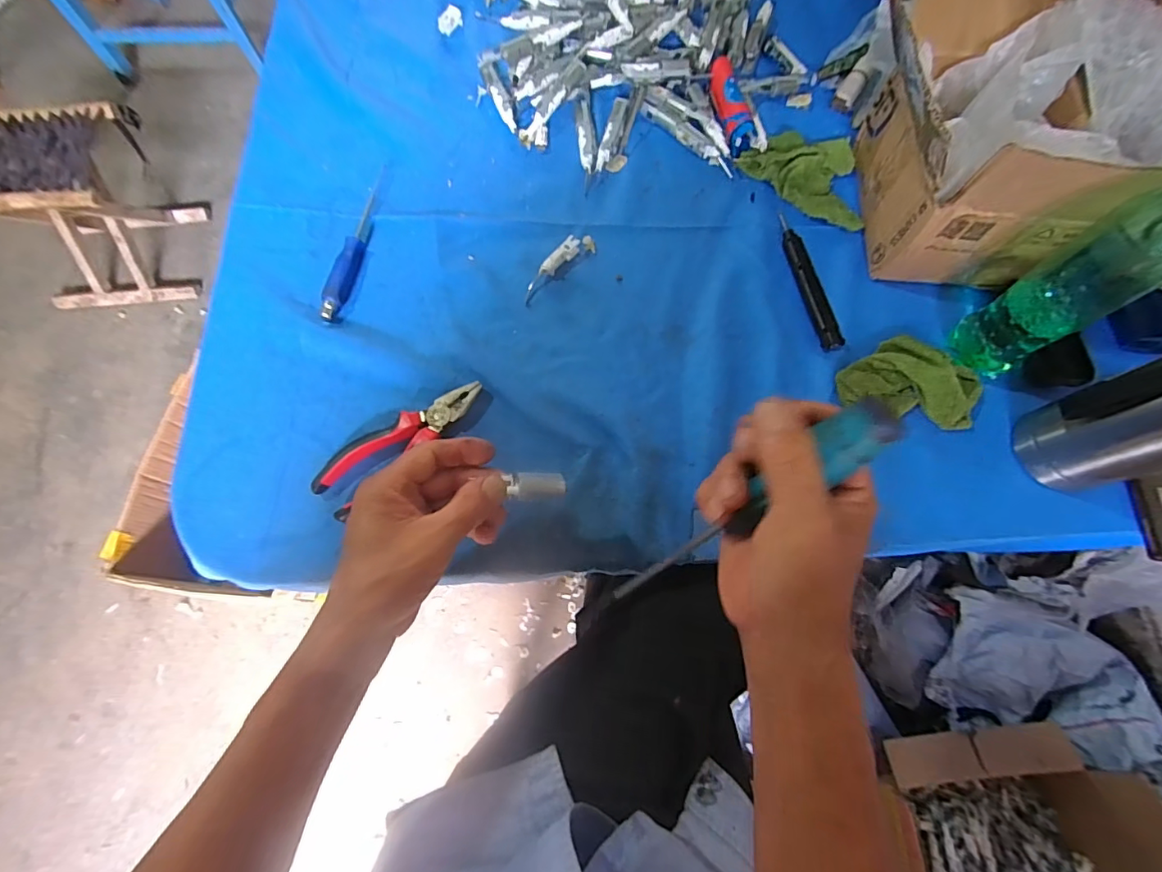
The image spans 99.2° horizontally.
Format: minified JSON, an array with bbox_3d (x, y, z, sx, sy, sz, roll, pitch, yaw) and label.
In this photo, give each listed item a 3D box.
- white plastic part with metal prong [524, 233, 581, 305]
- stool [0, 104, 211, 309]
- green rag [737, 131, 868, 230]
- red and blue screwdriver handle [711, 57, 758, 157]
[{"bbox_3d":[-0.031,-0.169,0.501,0.017,0.015,0.085,37,75,11],"label":"white plastic part with metal prong"},{"bbox_3d":[-1.100,-0.490,1.093,0.315,0.313,0.292,-8,71,-5],"label":"stool"},{"bbox_3d":[0.243,-0.293,0.547,0.127,0.020,0.127,6,71,1],"label":"green rag"},{"bbox_3d":[0.172,-0.377,0.567,0.033,0.026,0.126,-5,71,-3],"label":"red and blue screwdriver handle"}]

